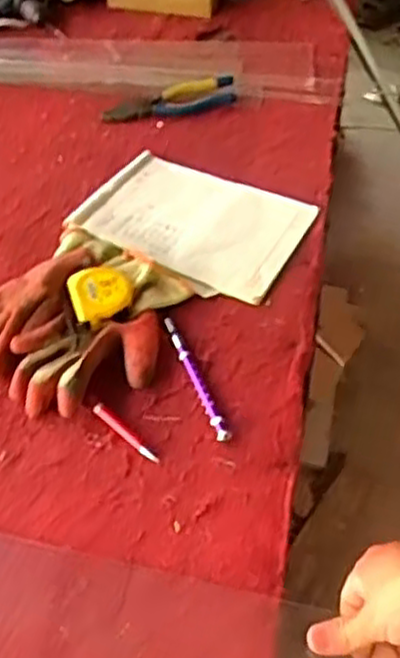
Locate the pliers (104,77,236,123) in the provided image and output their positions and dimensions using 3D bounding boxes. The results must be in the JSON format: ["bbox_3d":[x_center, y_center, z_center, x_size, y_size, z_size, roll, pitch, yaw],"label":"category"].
[{"bbox_3d":[-0.043,-0.330,1.081,0.191,0.022,0.055,-17,50,-11],"label":"pliers"}]

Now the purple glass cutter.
[{"bbox_3d":[-0.005,0.048,0.767,0.011,0.016,0.163,-18,50,-12],"label":"purple glass cutter"}]

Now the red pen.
[{"bbox_3d":[-0.072,0.100,0.730,0.013,0.008,0.088,-38,57,-26],"label":"red pen"}]

